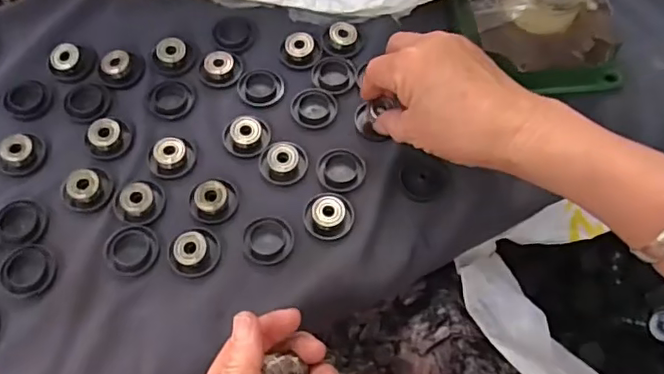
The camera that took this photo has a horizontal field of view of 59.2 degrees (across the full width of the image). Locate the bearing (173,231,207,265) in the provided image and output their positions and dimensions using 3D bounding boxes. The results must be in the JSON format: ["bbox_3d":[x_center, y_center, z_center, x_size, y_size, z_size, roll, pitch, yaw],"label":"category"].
[{"bbox_3d":[-0.092,0.040,0.378,0.019,0.008,0.021,28,65,11],"label":"bearing"}]

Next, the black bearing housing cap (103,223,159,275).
[{"bbox_3d":[-0.131,0.040,0.383,0.034,0.009,0.035,1,63,-3],"label":"black bearing housing cap"}]

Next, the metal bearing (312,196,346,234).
[{"bbox_3d":[-0.002,0.019,0.396,0.022,0.013,0.022,1,63,-3],"label":"metal bearing"}]

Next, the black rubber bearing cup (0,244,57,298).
[{"bbox_3d":[-0.194,0.054,0.374,0.034,0.006,0.032,1,63,-3],"label":"black rubber bearing cup"}]

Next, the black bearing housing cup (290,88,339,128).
[{"bbox_3d":[-0.014,-0.059,0.440,0.033,0.008,0.031,1,63,-3],"label":"black bearing housing cup"}]

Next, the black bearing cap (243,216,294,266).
[{"bbox_3d":[-0.043,0.035,0.388,0.032,0.013,0.032,1,63,-3],"label":"black bearing cap"}]

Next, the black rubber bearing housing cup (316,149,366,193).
[{"bbox_3d":[0.007,-0.013,0.418,0.034,0.008,0.034,1,63,-3],"label":"black rubber bearing housing cup"}]

